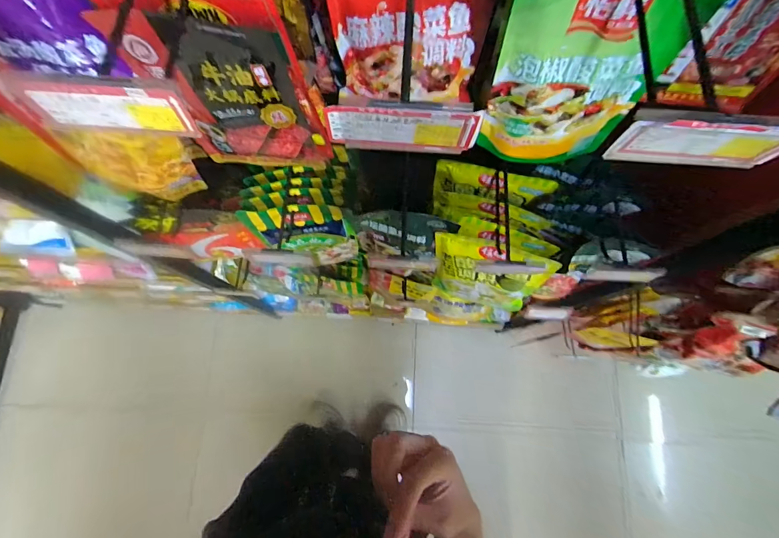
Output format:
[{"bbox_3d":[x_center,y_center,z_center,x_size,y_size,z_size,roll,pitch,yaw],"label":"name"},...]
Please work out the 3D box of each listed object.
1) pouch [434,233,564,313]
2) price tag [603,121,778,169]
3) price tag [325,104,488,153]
[{"bbox_3d":[0.178,0.013,0.702,0.205,0.230,0.058,19,76,5],"label":"pouch"},{"bbox_3d":[0.196,-0.078,0.236,0.097,0.045,0.009,6,76,2],"label":"price tag"},{"bbox_3d":[0.009,-0.090,0.245,0.095,0.044,0.004,3,75,1],"label":"price tag"}]

